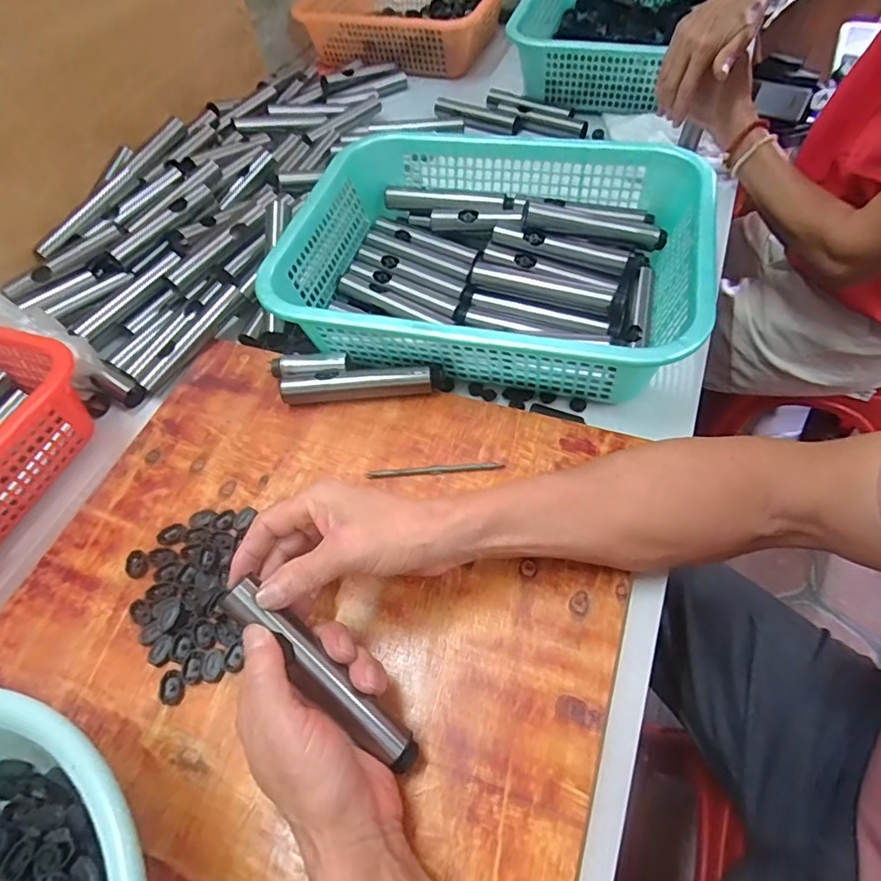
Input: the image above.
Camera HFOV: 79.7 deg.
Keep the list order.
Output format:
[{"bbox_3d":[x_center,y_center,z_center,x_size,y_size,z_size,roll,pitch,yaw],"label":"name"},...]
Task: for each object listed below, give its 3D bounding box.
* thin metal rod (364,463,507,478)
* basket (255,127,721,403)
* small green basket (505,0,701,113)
[{"bbox_3d":[-0.006,0.025,0.450,0.115,0.005,0.007,-2,57,2],"label":"thin metal rod"},{"bbox_3d":[0.047,-0.179,0.528,0.380,0.097,0.289,10,59,12],"label":"basket"},{"bbox_3d":[0.274,-0.649,0.828,0.304,0.106,0.355,13,60,14],"label":"small green basket"}]

